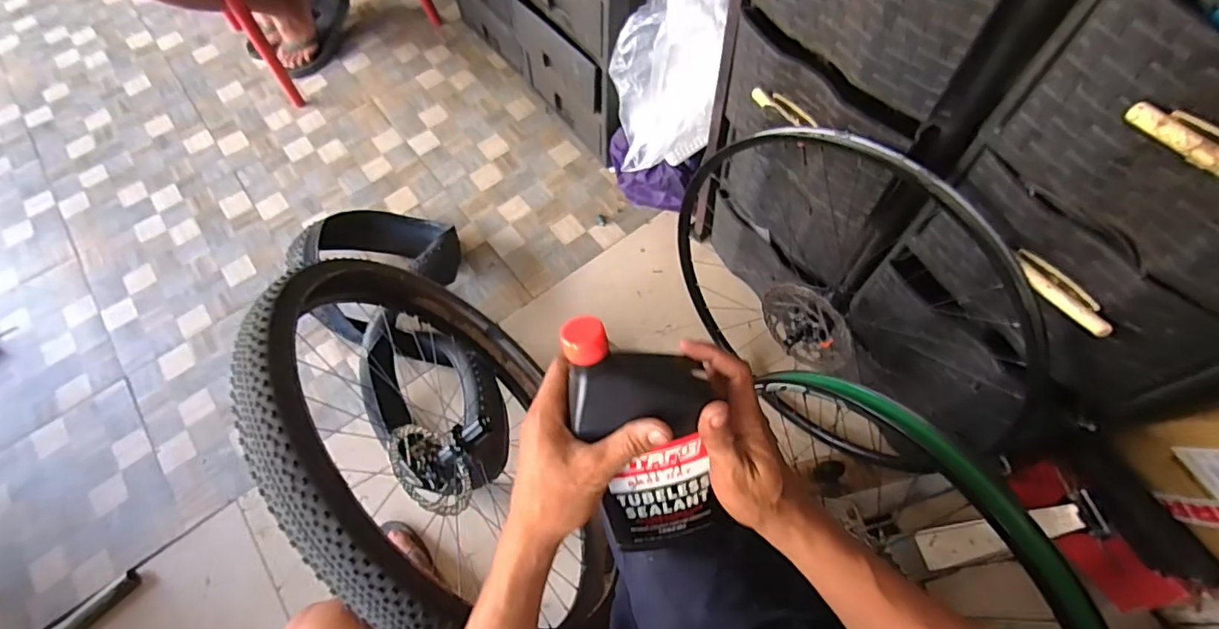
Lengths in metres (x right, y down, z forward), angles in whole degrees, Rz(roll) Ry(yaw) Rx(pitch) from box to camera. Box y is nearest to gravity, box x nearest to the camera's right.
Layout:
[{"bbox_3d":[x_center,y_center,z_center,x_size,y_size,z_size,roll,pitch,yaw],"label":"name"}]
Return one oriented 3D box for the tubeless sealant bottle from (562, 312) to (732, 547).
[{"bbox_3d":[0.033,0.095,0.456,0.113,0.254,0.065,-18,32,2],"label":"tubeless sealant bottle"}]

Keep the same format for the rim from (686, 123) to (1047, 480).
[{"bbox_3d":[0.341,-0.012,0.883,0.142,0.566,0.594,-42,69,-16],"label":"rim"}]

